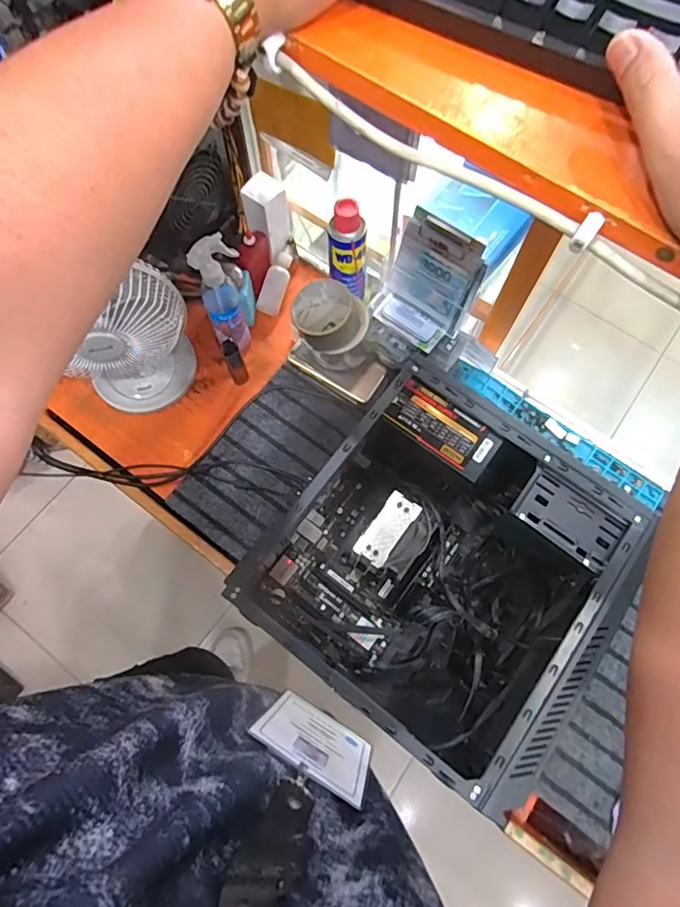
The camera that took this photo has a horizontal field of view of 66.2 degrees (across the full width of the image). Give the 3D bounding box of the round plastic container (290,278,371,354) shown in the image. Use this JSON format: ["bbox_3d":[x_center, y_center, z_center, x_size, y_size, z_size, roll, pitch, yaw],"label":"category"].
[{"bbox_3d":[-0.013,-0.186,0.719,0.101,0.063,0.093,35,74,10],"label":"round plastic container"}]

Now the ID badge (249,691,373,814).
[{"bbox_3d":[-0.018,0.236,0.427,0.094,0.132,0.005,28,82,13],"label":"ID badge"}]

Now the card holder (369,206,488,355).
[{"bbox_3d":[0.109,-0.218,0.682,0.124,0.162,0.066,39,75,11],"label":"card holder"}]

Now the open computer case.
[{"bbox_3d":[0.116,0.136,0.634,0.346,0.179,0.351,36,75,11],"label":"open computer case"}]

